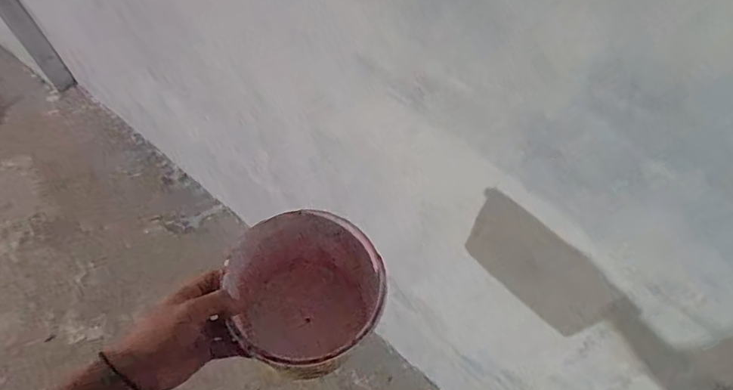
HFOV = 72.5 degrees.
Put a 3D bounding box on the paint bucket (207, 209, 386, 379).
[{"bbox_3d":[-0.067,0.141,0.600,0.173,0.205,0.168,-1,57,1],"label":"paint bucket"}]

